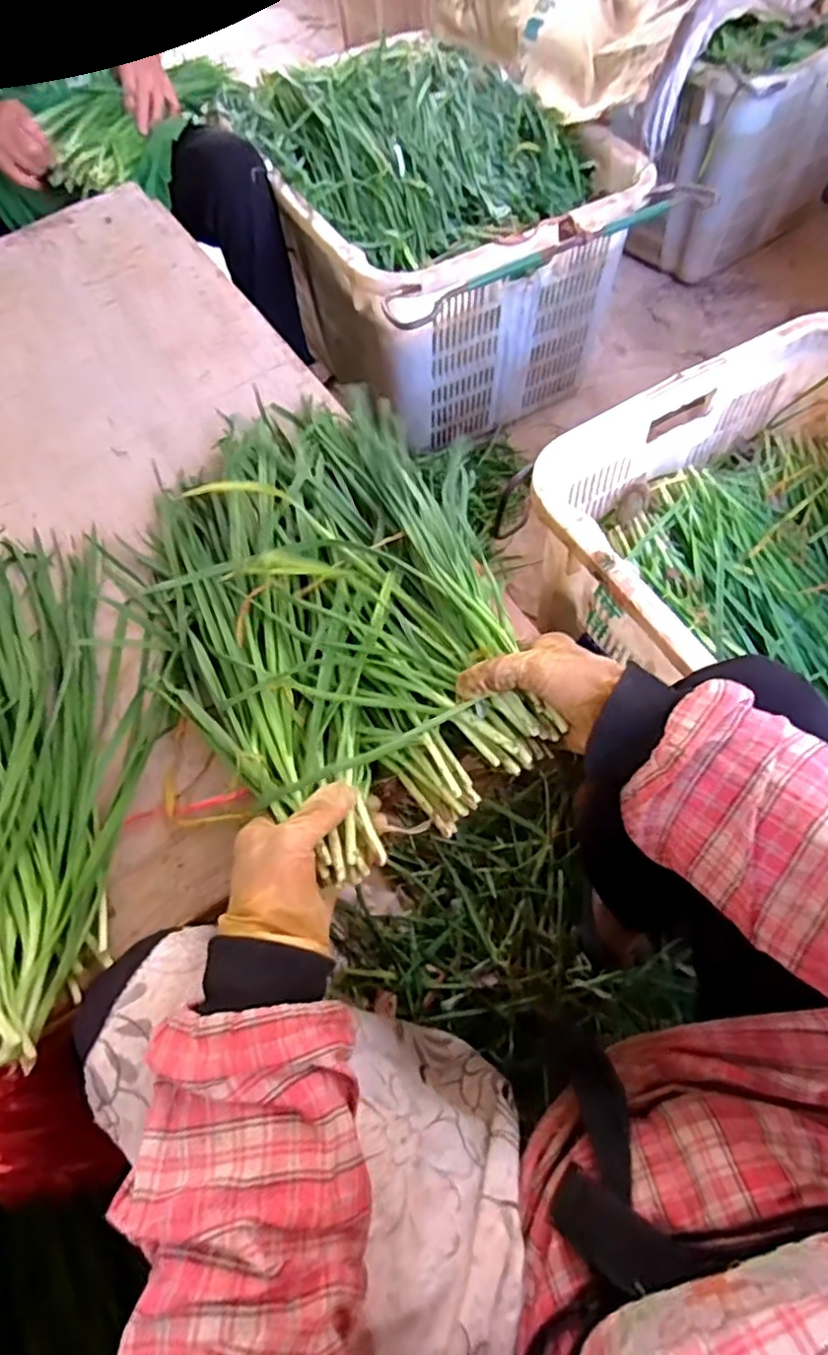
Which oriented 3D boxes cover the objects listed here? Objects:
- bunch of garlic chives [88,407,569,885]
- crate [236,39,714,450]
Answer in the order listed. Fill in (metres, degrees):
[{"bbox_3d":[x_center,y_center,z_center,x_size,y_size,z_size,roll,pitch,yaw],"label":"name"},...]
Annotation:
[{"bbox_3d":[-0.066,-0.076,0.495,0.283,0.090,0.427,-32,68,-12],"label":"bunch of garlic chives"},{"bbox_3d":[0.052,-0.702,1.047,0.469,0.357,0.604,-25,64,-8],"label":"crate"}]

